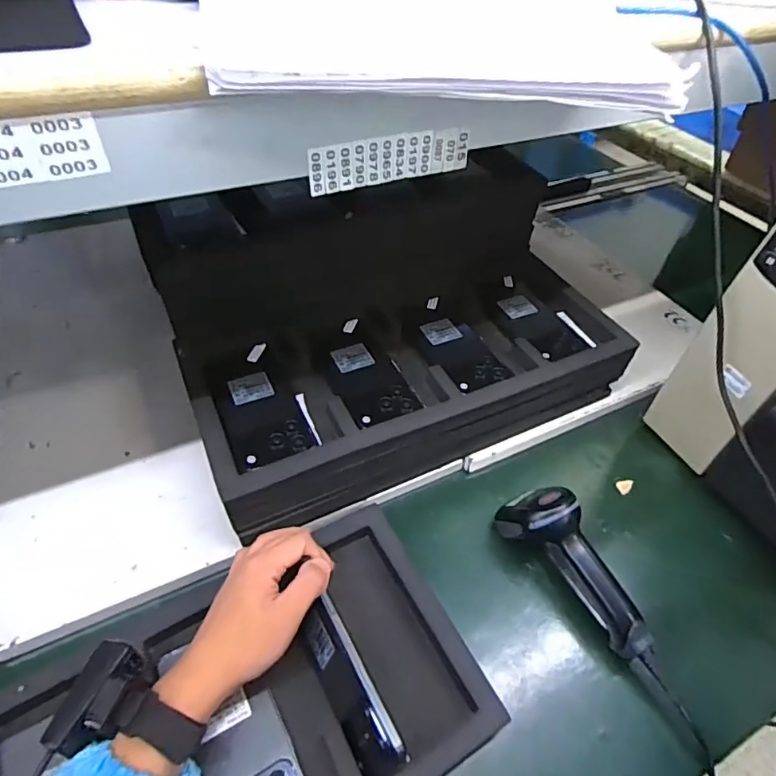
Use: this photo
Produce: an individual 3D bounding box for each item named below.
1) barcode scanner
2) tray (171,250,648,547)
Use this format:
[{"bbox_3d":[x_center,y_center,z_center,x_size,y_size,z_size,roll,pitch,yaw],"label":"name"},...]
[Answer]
[{"bbox_3d":[0.181,0.172,0.488,0.059,0.076,0.168,-27,68,-25],"label":"barcode scanner"},{"bbox_3d":[0.038,-0.017,0.583,0.483,0.079,0.217,-19,52,-19],"label":"tray"}]

